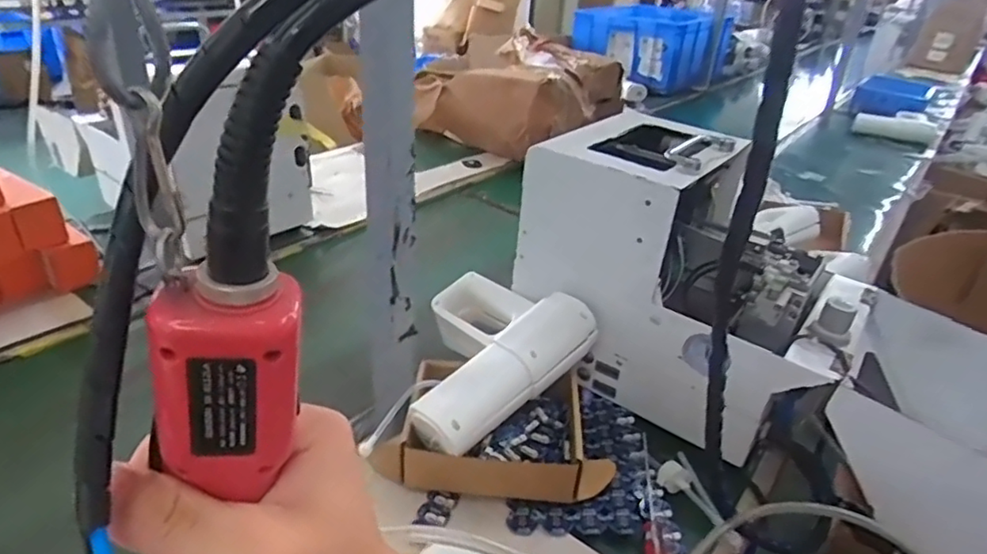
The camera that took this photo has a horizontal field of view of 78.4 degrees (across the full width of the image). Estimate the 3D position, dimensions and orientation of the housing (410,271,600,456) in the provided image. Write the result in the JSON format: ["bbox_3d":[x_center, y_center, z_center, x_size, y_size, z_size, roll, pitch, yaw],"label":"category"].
[{"bbox_3d":[-0.023,0.065,0.625,0.202,0.070,0.187,-22,41,-39],"label":"housing"}]

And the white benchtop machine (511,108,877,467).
[{"bbox_3d":[0.218,0.001,0.687,0.329,0.276,0.218,24,35,28],"label":"white benchtop machine"}]

